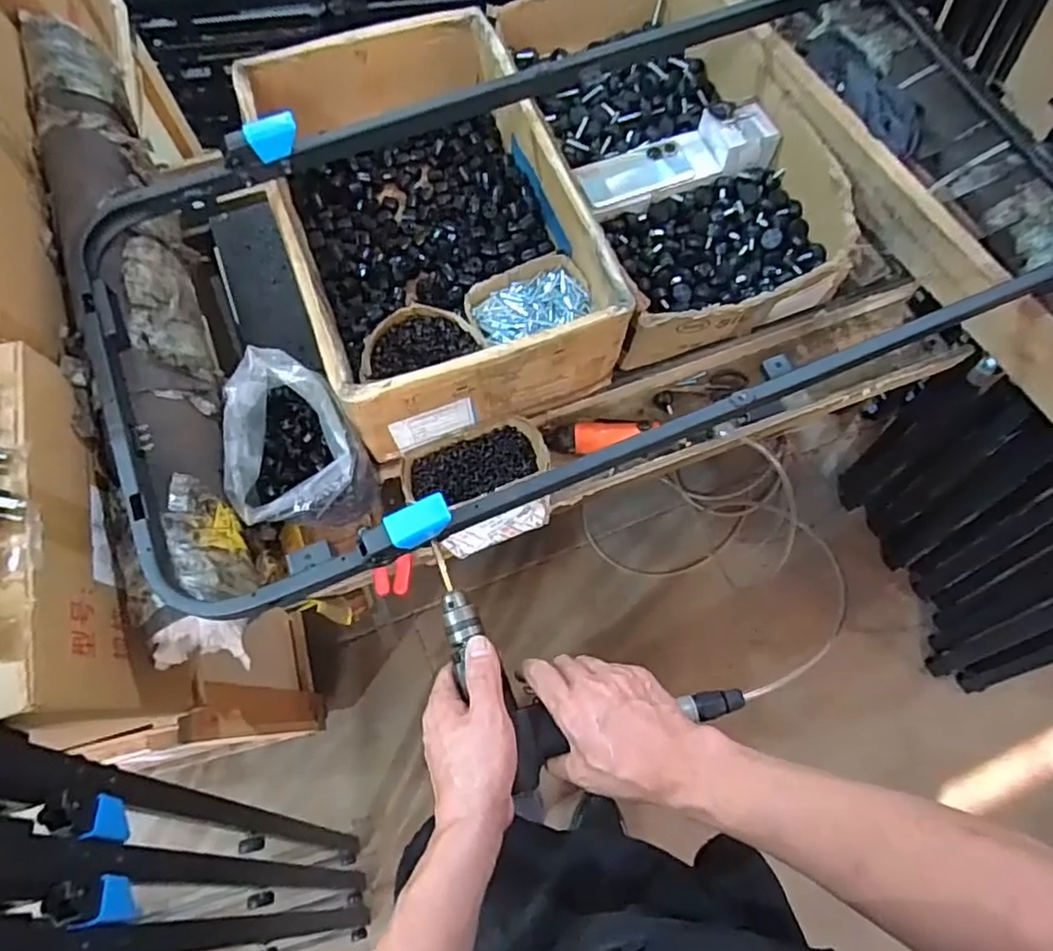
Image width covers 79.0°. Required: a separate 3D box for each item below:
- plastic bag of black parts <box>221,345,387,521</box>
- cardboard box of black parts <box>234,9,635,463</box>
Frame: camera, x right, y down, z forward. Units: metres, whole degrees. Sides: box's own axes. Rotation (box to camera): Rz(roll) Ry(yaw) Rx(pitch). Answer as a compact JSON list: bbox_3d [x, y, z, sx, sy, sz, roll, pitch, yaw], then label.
[{"bbox_3d":[-0.274,-0.030,0.757,0.140,0.163,0.171,-29,73,-10],"label":"plastic bag of black parts"},{"bbox_3d":[-0.129,-0.330,0.843,0.352,0.165,0.532,-20,72,-8],"label":"cardboard box of black parts"}]

